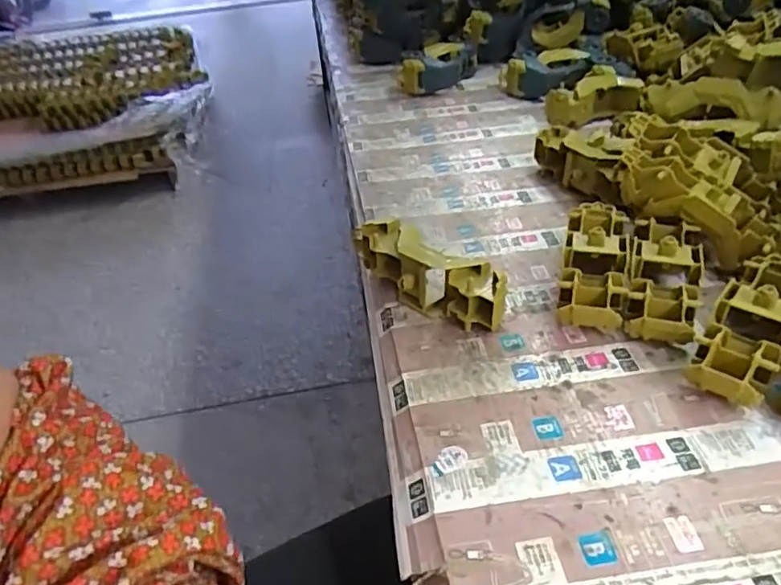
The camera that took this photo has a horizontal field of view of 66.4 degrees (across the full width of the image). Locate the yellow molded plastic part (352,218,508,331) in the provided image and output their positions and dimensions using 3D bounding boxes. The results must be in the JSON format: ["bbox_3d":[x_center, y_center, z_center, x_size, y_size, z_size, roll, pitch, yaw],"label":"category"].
[{"bbox_3d":[0.031,-0.018,0.566,0.051,0.068,0.175,-32,46,-26],"label":"yellow molded plastic part"}]

